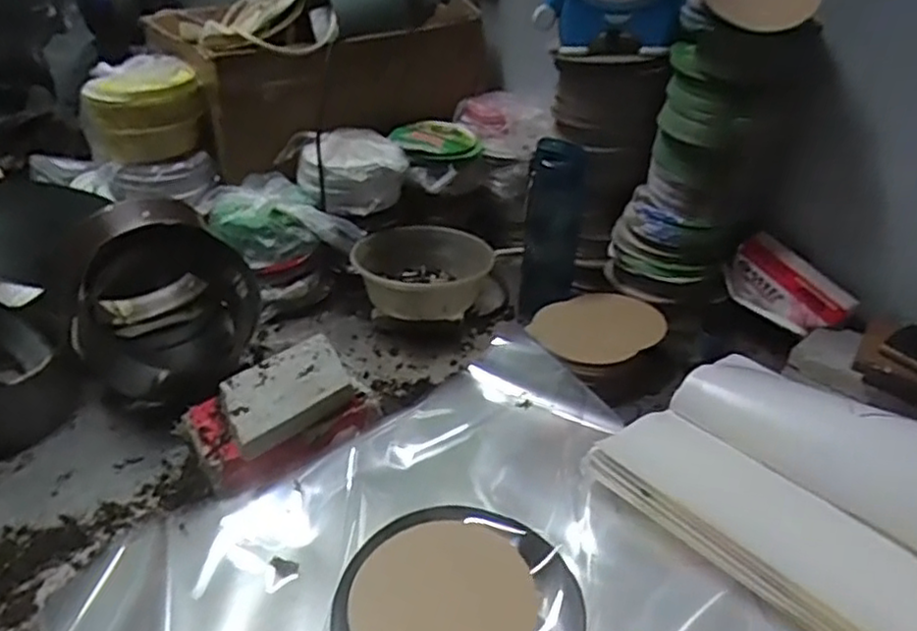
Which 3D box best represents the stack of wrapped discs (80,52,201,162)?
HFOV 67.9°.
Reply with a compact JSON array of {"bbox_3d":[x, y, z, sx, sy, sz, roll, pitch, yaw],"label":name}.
[{"bbox_3d":[-0.470,-0.307,1.013,0.148,0.120,0.132,-25,42,-34],"label":"stack of wrapped discs"}]

